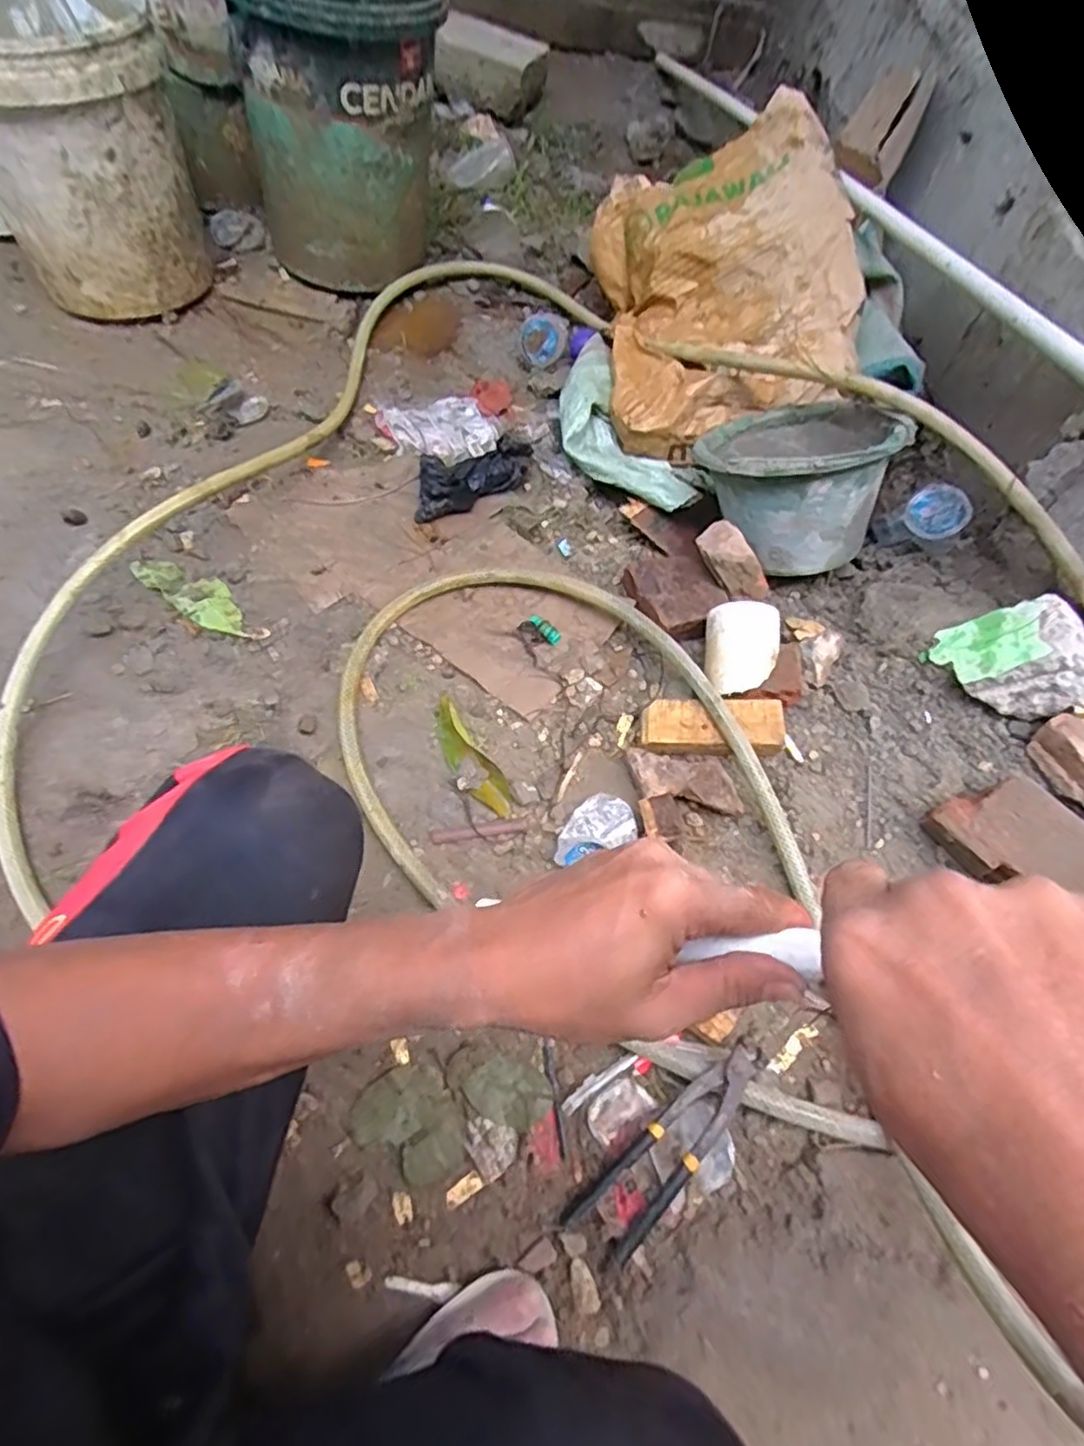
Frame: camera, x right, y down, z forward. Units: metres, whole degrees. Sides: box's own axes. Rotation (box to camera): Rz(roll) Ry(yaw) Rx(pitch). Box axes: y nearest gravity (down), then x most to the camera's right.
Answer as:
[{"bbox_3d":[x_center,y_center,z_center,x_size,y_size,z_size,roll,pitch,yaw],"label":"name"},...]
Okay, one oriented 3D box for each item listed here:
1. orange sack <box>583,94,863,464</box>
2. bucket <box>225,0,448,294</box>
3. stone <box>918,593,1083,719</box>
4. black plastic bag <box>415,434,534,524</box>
[{"bbox_3d":[0.278,-0.668,1.054,0.343,0.255,0.476,0,63,-7],"label":"orange sack"},{"bbox_3d":[-0.314,-0.946,1.091,0.284,0.394,0.317,-9,65,-11],"label":"bucket"},{"bbox_3d":[0.535,-0.066,0.767,0.165,0.117,0.091,31,64,9],"label":"stone"},{"bbox_3d":[-0.091,-0.356,0.980,0.076,0.070,0.219,38,53,17],"label":"black plastic bag"}]

